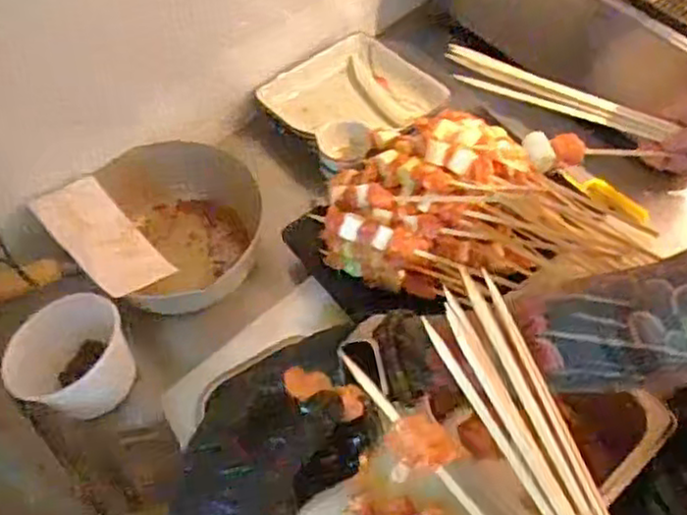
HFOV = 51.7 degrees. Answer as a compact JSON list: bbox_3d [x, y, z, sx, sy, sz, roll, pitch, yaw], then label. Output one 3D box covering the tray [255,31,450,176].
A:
[{"bbox_3d":[0.012,-0.199,0.878,0.198,0.034,0.177,-38,67,-21],"label":"tray"}]

